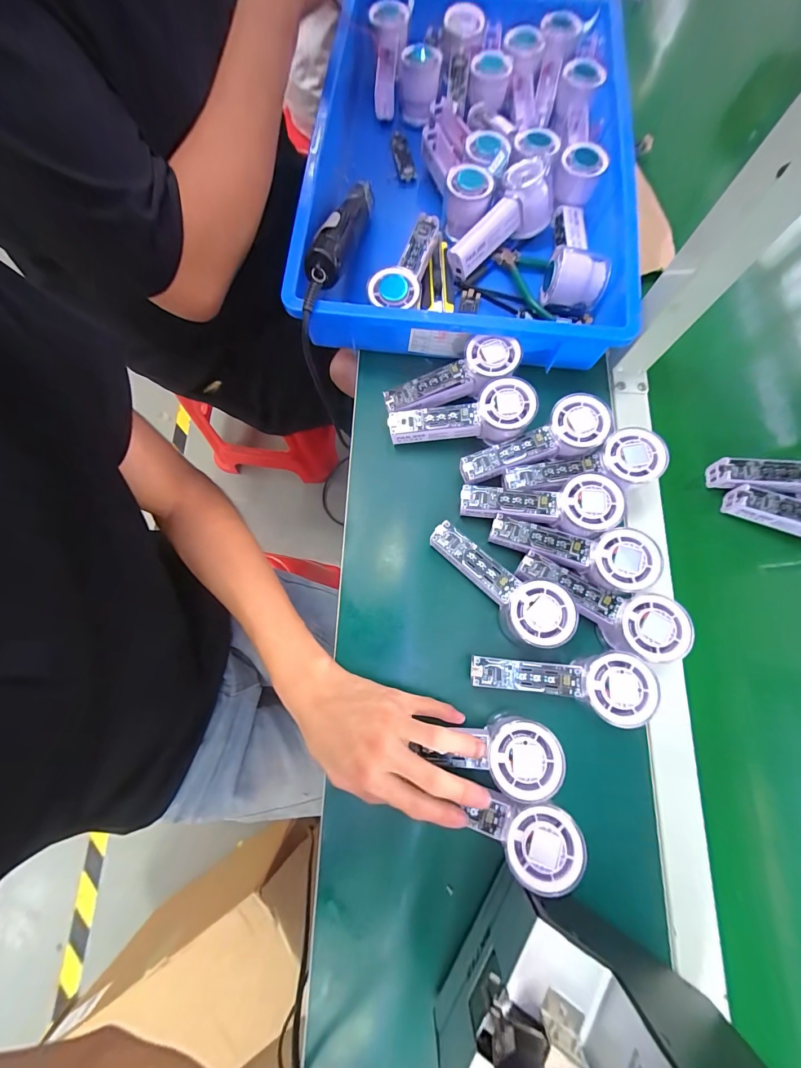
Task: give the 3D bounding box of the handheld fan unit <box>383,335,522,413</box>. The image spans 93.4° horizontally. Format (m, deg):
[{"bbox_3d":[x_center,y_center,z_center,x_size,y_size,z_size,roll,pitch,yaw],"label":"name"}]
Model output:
[{"bbox_3d":[0.055,-0.163,0.404,0.142,0.034,0.045,-22,77,7],"label":"handheld fan unit"}]

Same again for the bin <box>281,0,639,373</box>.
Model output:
[{"bbox_3d":[0.092,-0.454,0.474,0.357,0.084,0.584,8,75,0],"label":"bin"}]

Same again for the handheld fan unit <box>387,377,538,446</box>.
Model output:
[{"bbox_3d":[0.064,-0.120,0.397,0.149,0.041,0.054,-5,75,13],"label":"handheld fan unit"}]

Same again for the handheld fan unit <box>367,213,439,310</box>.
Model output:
[{"bbox_3d":[0.006,-0.302,0.428,0.052,0.041,0.150,17,76,2],"label":"handheld fan unit"}]

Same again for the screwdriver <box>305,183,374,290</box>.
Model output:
[{"bbox_3d":[-0.063,-0.346,0.423,0.038,0.052,0.209,11,59,1],"label":"screwdriver"}]

